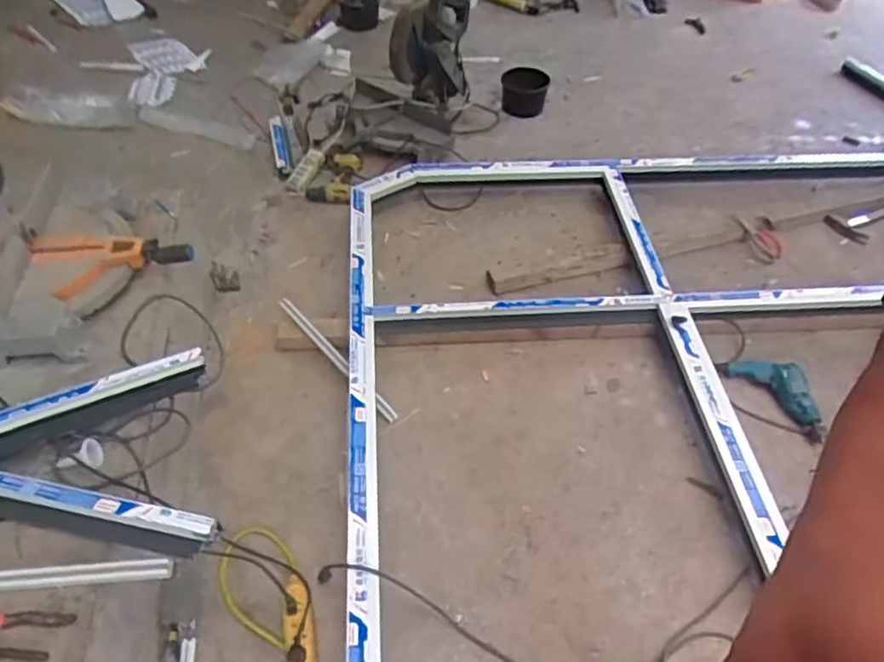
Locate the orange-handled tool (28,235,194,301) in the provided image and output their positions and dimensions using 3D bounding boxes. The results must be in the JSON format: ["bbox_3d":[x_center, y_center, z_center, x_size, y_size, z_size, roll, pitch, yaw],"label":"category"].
[{"bbox_3d":[-0.612,-0.138,1.224,0.266,0.071,0.128,-15,51,-13],"label":"orange-handled tool"}]

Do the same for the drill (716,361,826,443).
[{"bbox_3d":[0.727,0.130,1.414,0.242,0.084,0.091,37,59,27],"label":"drill"}]

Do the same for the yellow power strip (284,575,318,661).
[{"bbox_3d":[-0.238,0.496,1.097,0.046,0.030,0.166,-9,50,-8],"label":"yellow power strip"}]

